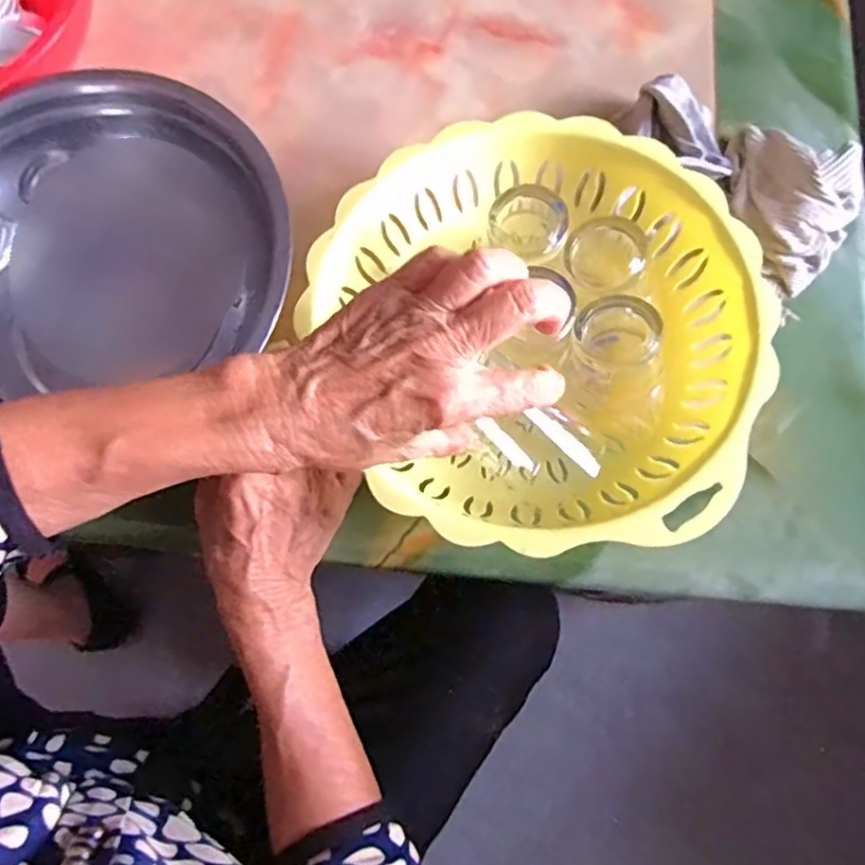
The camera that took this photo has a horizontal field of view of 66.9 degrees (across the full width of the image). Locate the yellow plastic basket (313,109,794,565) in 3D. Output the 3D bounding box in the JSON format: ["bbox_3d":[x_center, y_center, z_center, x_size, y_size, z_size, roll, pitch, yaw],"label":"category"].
[{"bbox_3d":[0.052,-0.056,0.375,0.237,0.068,0.241,0,75,0],"label":"yellow plastic basket"}]

